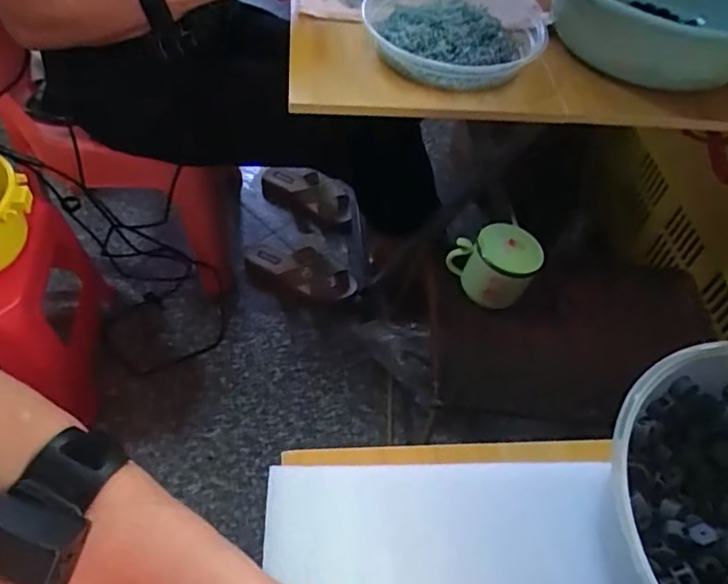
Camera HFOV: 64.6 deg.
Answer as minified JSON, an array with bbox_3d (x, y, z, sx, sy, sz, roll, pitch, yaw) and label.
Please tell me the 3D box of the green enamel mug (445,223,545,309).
[{"bbox_3d":[0.161,-0.033,0.723,0.101,0.081,0.077,2,52,-4],"label":"green enamel mug"}]

